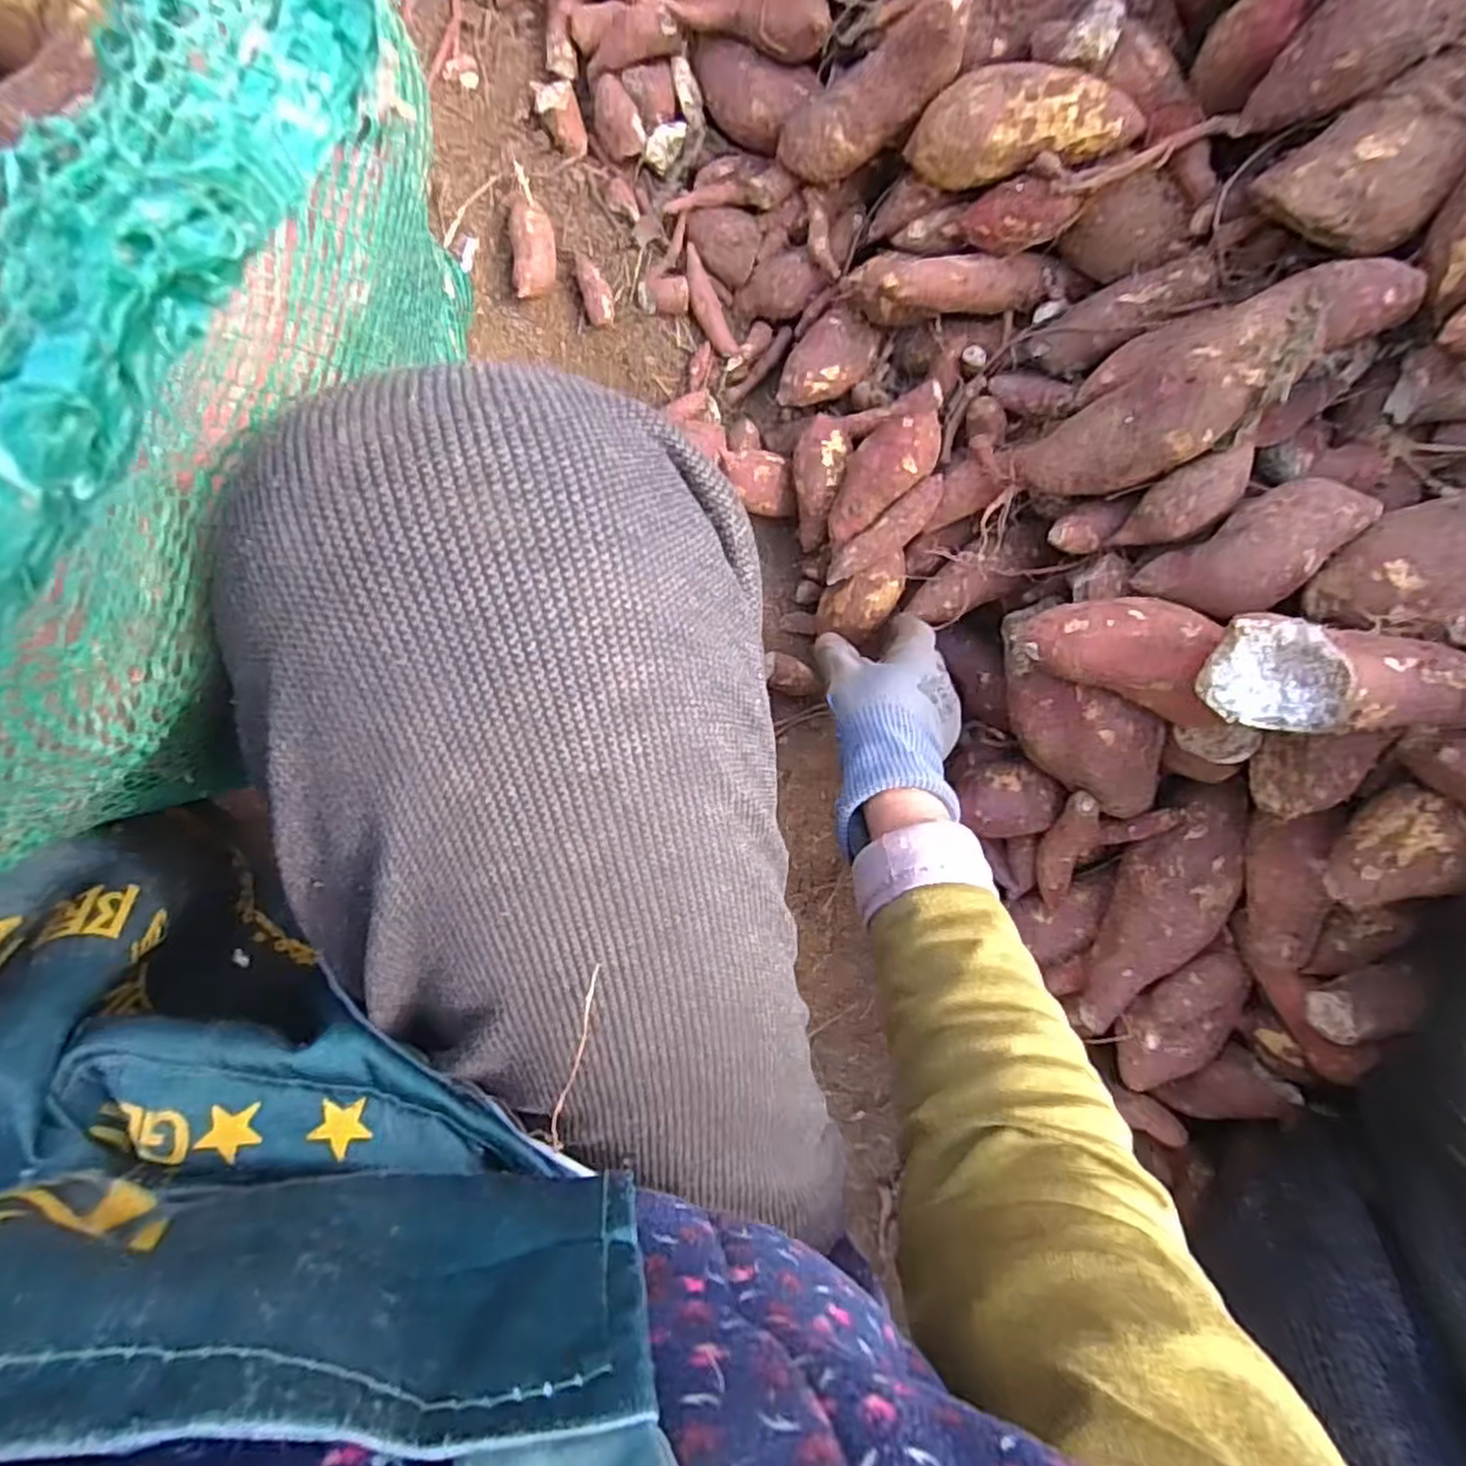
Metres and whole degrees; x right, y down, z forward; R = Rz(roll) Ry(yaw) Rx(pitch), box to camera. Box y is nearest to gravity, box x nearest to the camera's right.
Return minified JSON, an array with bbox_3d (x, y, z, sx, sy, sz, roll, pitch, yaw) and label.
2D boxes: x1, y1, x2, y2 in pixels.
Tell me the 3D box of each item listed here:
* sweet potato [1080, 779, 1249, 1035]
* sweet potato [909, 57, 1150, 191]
[{"bbox_3d":[0.314,0.120,0.529,0.056,0.058,0.182,23,90,-9],"label":"sweet potato"},{"bbox_3d":[0.166,-0.347,0.415,0.124,0.040,0.042,4,94,13],"label":"sweet potato"}]

